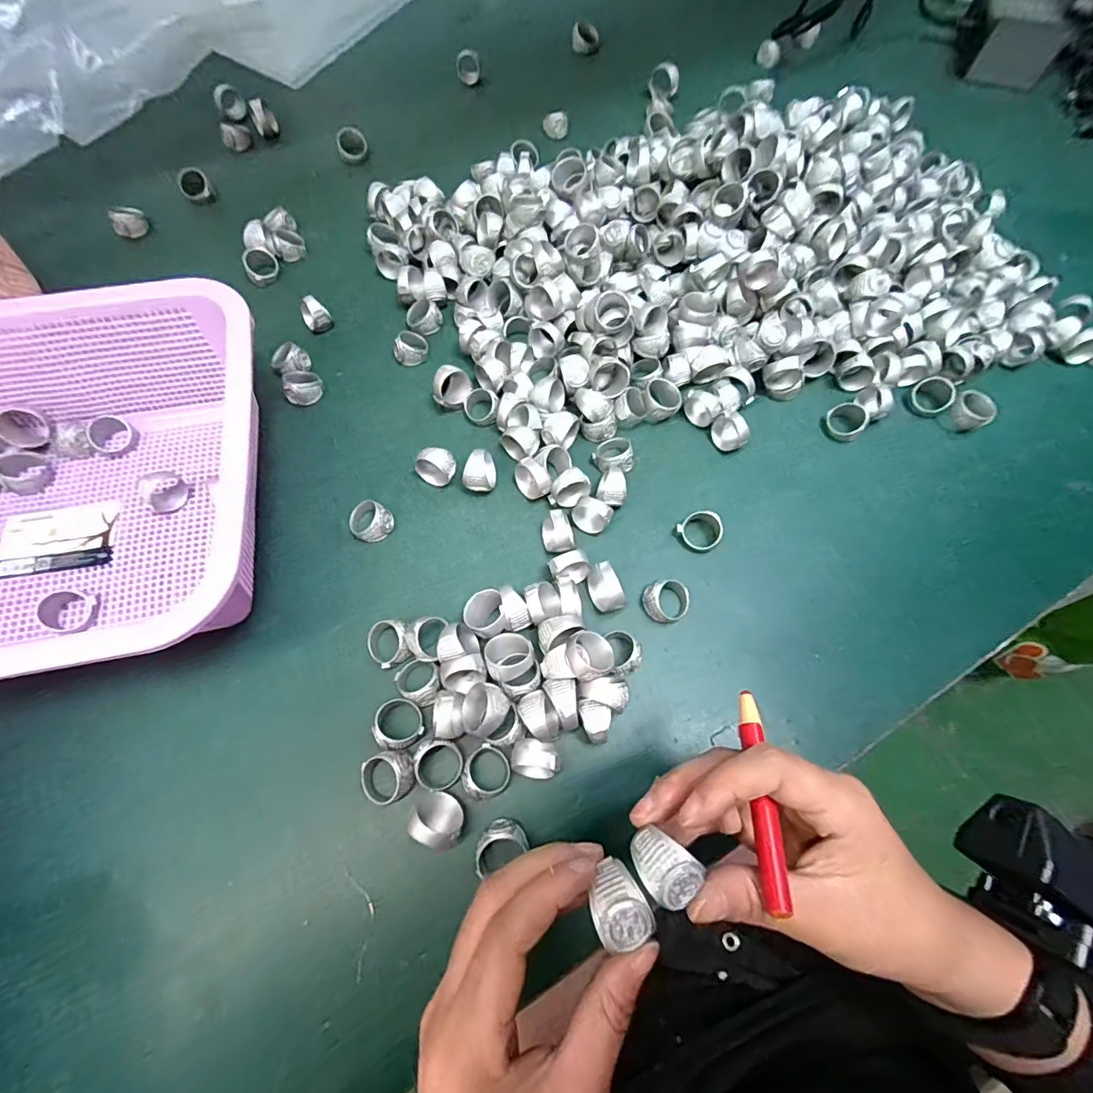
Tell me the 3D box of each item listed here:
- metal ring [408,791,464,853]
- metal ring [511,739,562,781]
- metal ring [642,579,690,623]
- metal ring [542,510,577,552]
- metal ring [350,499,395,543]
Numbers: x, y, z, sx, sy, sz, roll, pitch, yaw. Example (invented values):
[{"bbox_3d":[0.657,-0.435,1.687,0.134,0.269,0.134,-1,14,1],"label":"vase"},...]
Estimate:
[{"bbox_3d":[-0.053,0.136,0.245,0.024,0.024,0.021,22,70,8],"label":"metal ring"},{"bbox_3d":[-0.006,0.111,0.256,0.025,0.025,0.019,13,68,5],"label":"metal ring"},{"bbox_3d":[0.073,0.032,0.293,0.027,0.017,0.022,-7,68,-3],"label":"metal ring"},{"bbox_3d":[0.007,-0.009,0.306,0.018,0.021,0.026,-7,68,-3],"label":"metal ring"},{"bbox_3d":[-0.113,-0.016,0.314,0.026,0.018,0.023,27,70,10],"label":"metal ring"}]

